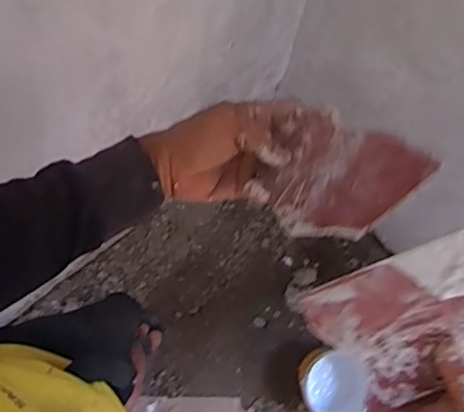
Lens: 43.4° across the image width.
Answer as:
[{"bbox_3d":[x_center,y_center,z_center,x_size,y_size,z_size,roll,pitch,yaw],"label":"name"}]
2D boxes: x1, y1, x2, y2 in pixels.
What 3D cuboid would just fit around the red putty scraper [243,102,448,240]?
[{"bbox_3d":[0.080,-0.023,0.468,0.105,0.005,0.138,-48,41,3],"label":"red putty scraper"}]

